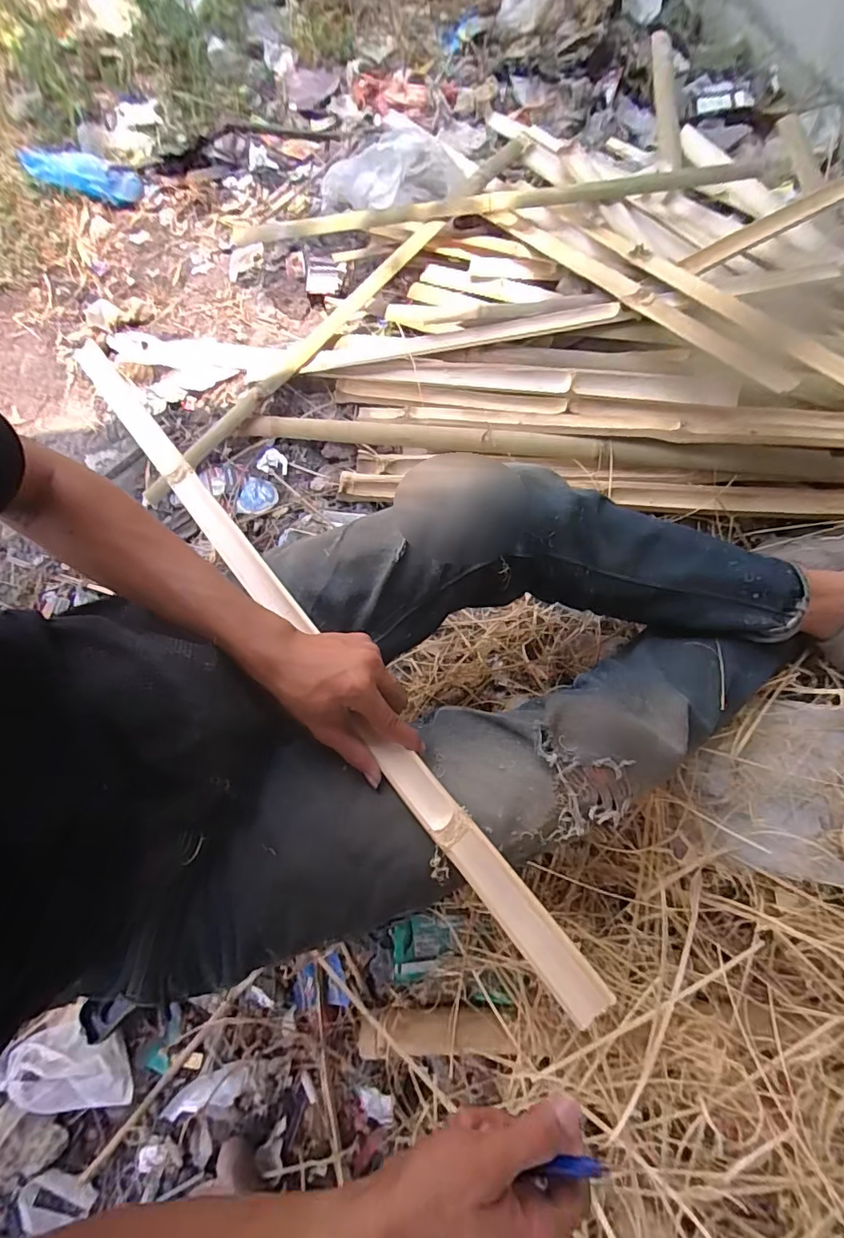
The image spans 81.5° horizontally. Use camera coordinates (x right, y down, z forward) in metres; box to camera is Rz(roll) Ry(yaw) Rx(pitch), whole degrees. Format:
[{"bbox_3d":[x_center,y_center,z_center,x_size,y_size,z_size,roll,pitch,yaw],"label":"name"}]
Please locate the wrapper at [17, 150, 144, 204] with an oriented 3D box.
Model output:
[{"bbox_3d":[-0.722,-0.921,1.022,0.257,0.058,0.109,14,72,7],"label":"wrapper"}]

